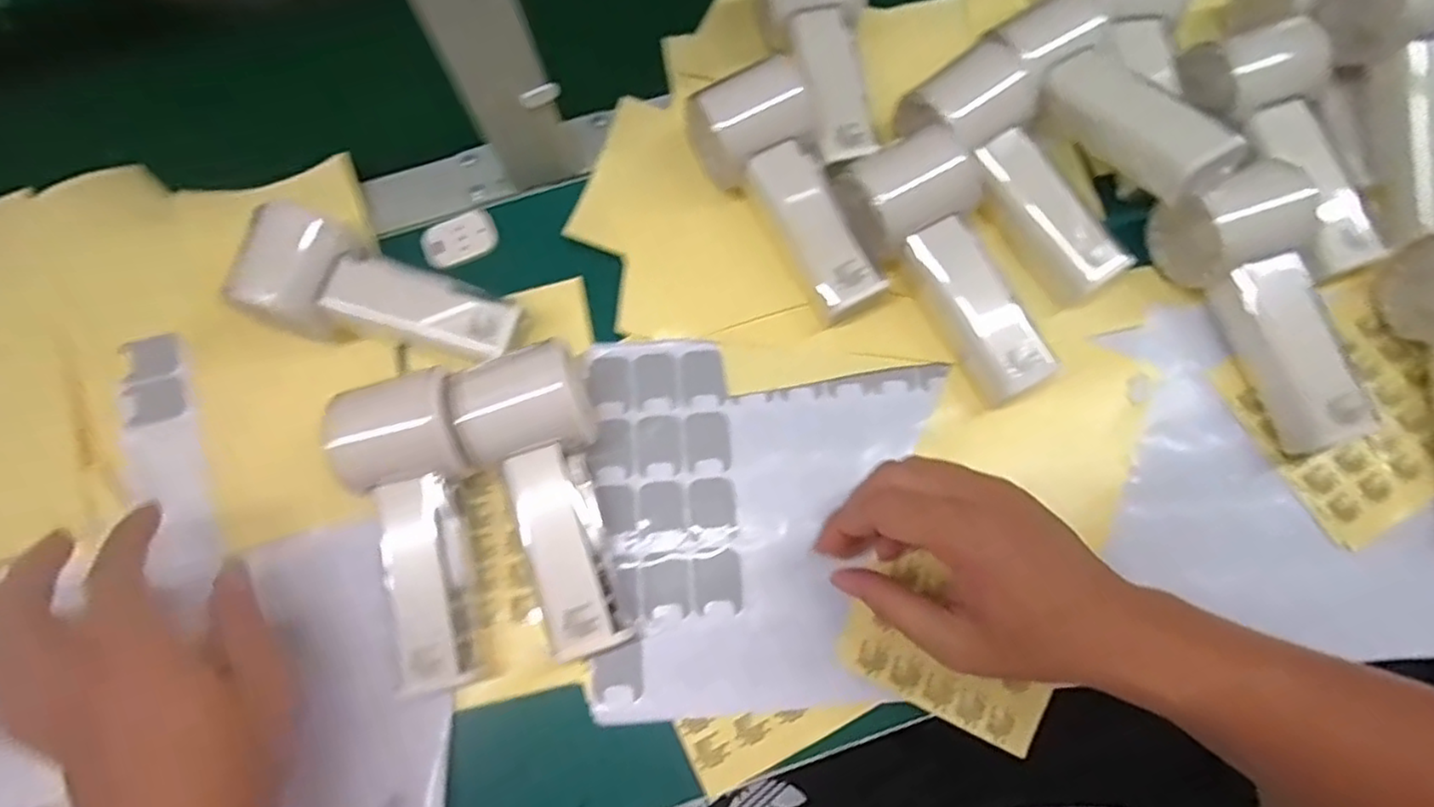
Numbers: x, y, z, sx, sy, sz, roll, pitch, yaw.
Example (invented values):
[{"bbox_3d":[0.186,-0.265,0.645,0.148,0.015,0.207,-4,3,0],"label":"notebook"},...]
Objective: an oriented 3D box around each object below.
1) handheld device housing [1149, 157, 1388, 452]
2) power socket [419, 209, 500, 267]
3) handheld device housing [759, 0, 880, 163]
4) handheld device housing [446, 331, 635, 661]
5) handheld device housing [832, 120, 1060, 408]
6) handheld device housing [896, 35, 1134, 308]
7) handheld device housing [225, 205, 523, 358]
[{"bbox_3d":[0.303,-0.054,0.358,0.066,0.052,0.148,-25,74,-7],"label":"handheld device housing"},{"bbox_3d":[-0.155,-0.099,0.405,0.043,0.005,0.034,-25,74,-7],"label":"power socket"},{"bbox_3d":[0.067,-0.211,0.411,0.067,0.055,0.146,-9,73,-2],"label":"handheld device housing"},{"bbox_3d":[-0.081,0.048,0.335,0.060,0.052,0.148,-19,74,-5],"label":"handheld device housing"},{"bbox_3d":[0.126,-0.073,0.365,0.064,0.053,0.150,-25,74,-7],"label":"handheld device housing"},{"bbox_3d":[0.168,-0.126,0.382,0.063,0.042,0.150,-31,88,-9],"label":"handheld device housing"},{"bbox_3d":[-0.183,-0.051,0.365,0.145,0.046,0.067,23,75,8],"label":"handheld device housing"}]

